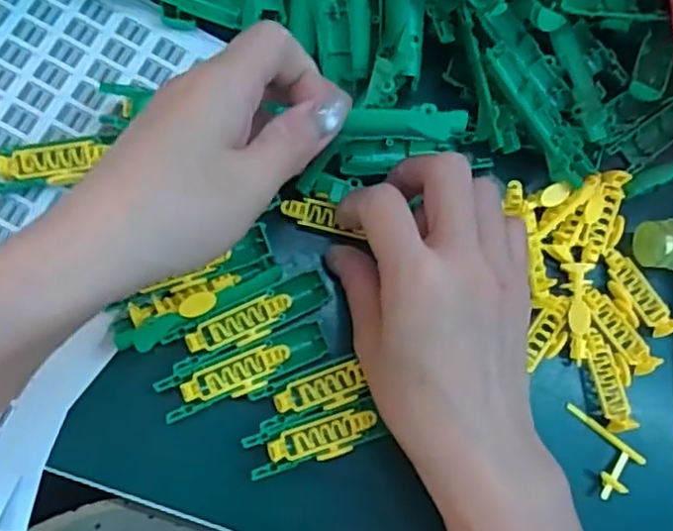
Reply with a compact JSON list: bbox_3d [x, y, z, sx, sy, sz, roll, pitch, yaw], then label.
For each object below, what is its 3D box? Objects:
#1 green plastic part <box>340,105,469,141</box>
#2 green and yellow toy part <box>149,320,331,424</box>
[{"bbox_3d":[0.029,-0.058,0.271,0.049,0.006,0.012,2,80,-8],"label":"green plastic part"},{"bbox_3d":[-0.041,0.047,0.297,0.074,0.005,0.023,-16,83,-11],"label":"green and yellow toy part"}]

